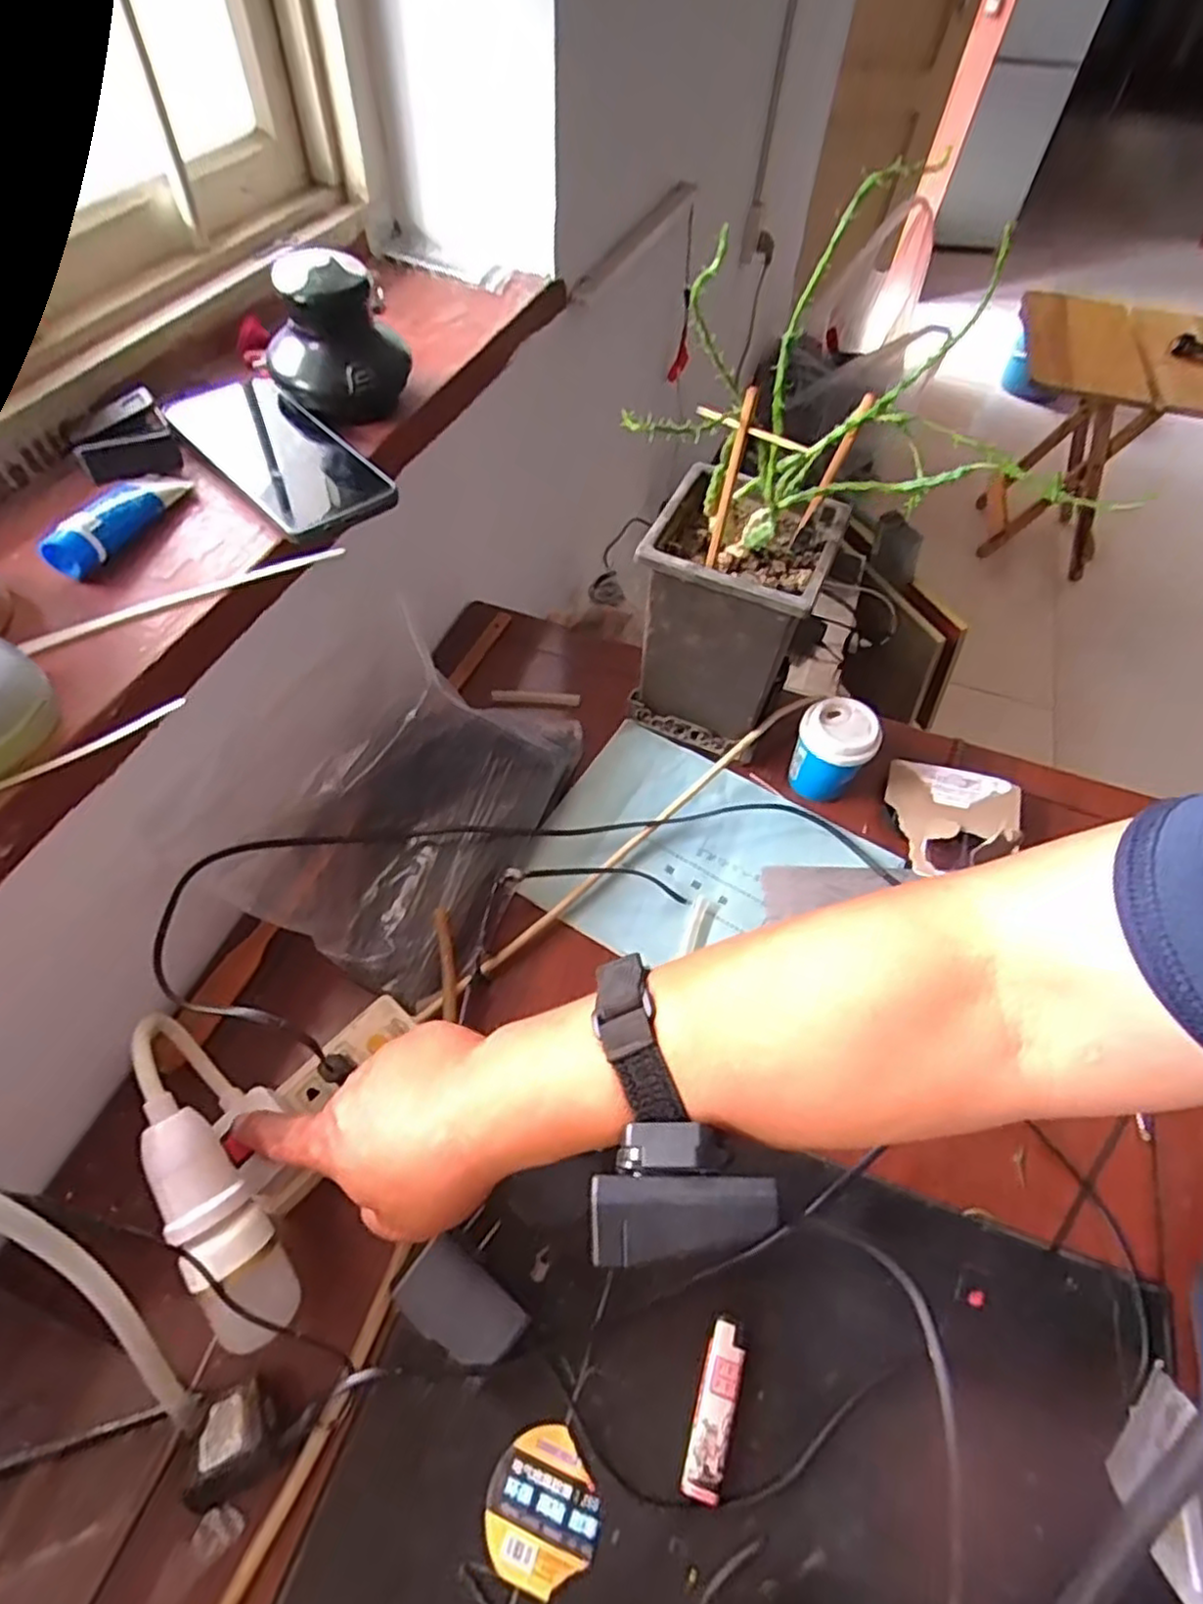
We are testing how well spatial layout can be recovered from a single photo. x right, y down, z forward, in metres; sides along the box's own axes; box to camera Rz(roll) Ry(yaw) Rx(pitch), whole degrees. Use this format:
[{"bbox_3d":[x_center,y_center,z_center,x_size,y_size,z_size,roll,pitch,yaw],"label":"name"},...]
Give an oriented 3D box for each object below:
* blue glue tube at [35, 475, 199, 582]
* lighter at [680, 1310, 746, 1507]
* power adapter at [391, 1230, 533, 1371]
[{"bbox_3d":[-0.281,-0.167,0.411,0.025,0.023,0.098,22,58,10],"label":"blue glue tube"},{"bbox_3d":[0.061,0.318,0.371,0.021,0.012,0.076,17,57,7],"label":"lighter"},{"bbox_3d":[-0.077,0.273,0.382,0.069,0.031,0.040,33,61,17],"label":"power adapter"}]

